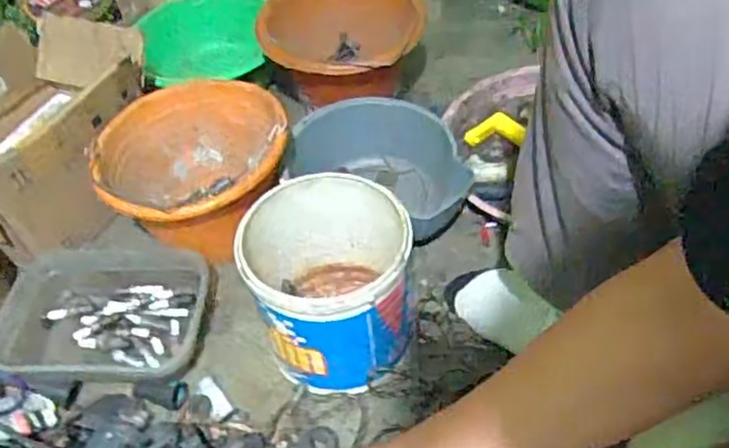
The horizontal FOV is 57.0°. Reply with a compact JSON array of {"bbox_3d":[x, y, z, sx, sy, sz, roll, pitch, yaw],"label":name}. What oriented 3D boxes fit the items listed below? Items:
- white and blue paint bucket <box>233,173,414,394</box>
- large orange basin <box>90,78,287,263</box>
[{"bbox_3d":[-0.038,0.071,0.780,0.177,0.208,0.177,-3,49,4],"label":"white and blue paint bucket"},{"bbox_3d":[-0.214,-0.057,0.910,0.235,0.174,0.225,-3,49,4],"label":"large orange basin"}]

